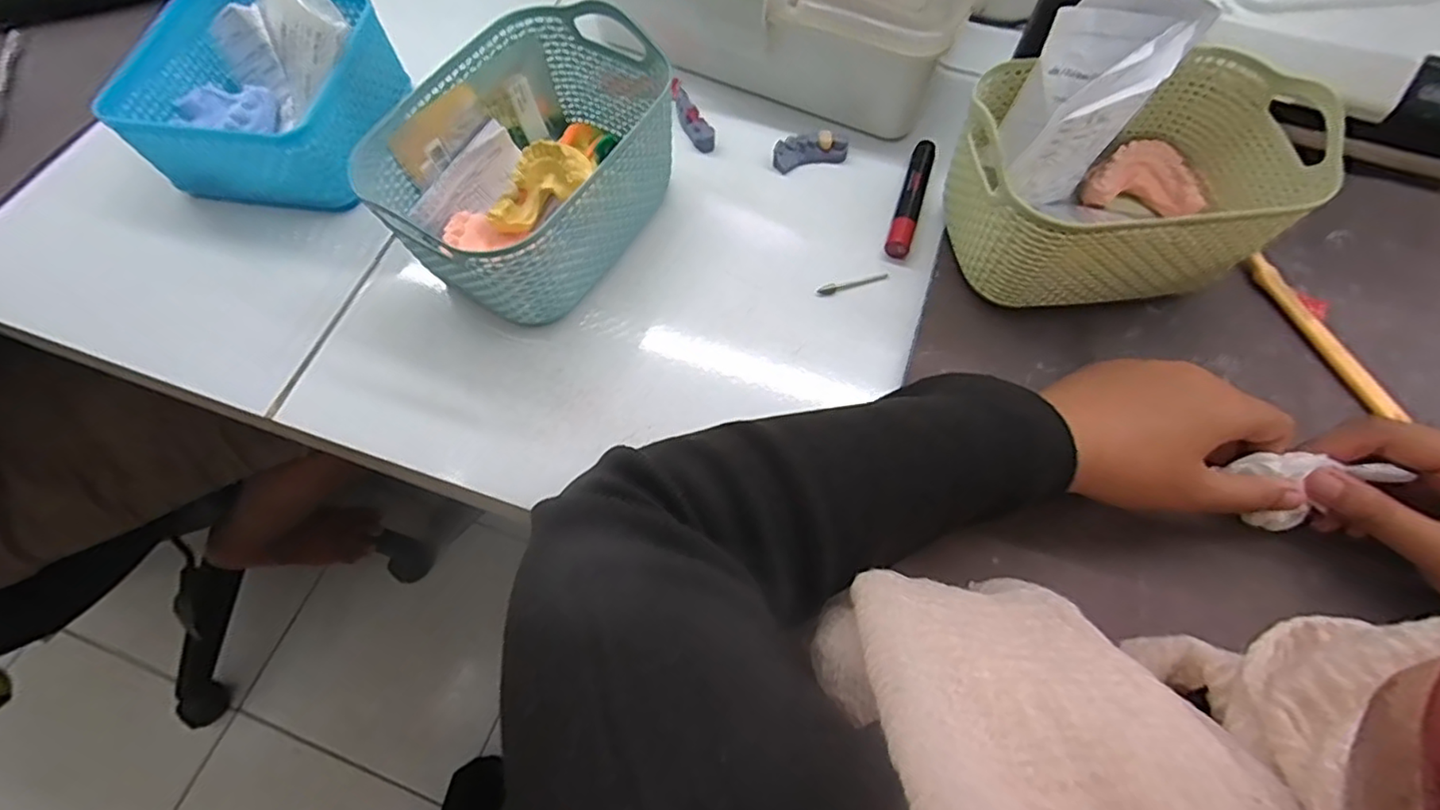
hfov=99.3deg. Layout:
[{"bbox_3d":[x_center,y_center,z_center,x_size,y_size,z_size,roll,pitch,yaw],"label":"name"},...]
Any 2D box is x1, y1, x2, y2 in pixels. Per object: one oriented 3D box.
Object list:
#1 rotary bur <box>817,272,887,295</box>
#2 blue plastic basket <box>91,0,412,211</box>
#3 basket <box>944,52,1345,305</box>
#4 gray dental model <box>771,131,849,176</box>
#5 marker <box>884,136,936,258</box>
[{"bbox_3d":[0.081,-0.075,0.374,0.045,0.004,0.007,-17,69,-6],"label":"rotary bur"},{"bbox_3d":[-0.289,-0.199,0.398,0.142,0.063,0.145,1,68,1],"label":"blue plastic basket"},{"bbox_3d":[0.220,-0.124,0.346,0.170,0.085,0.116,-7,68,-2],"label":"basket"},{"bbox_3d":[0.061,-0.171,0.411,0.049,0.017,0.015,-14,68,-5],"label":"gray dental model"},{"bbox_3d":[0.123,-0.133,0.393,0.014,0.019,0.088,18,69,8],"label":"marker"}]

